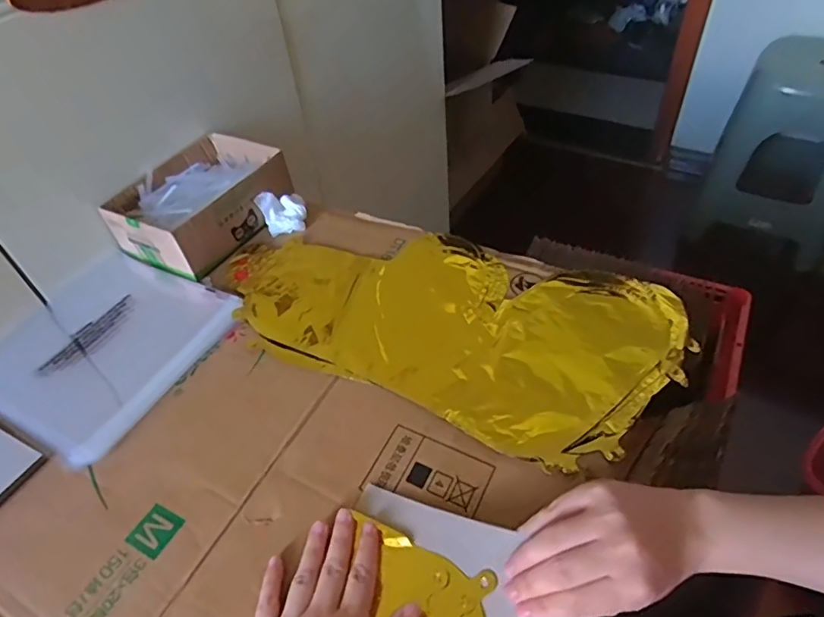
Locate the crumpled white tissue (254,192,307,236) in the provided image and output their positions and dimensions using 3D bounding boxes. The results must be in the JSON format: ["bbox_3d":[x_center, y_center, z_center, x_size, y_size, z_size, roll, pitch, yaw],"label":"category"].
[{"bbox_3d":[-0.154,-0.120,0.653,0.055,0.033,0.049,-19,49,-13],"label":"crumpled white tissue"}]

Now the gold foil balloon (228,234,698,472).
[{"bbox_3d":[0.026,0.004,0.543,0.444,0.011,0.219,17,51,20],"label":"gold foil balloon"}]

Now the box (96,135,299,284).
[{"bbox_3d":[-0.252,-0.133,0.667,0.142,0.061,0.197,26,54,26],"label":"box"}]

